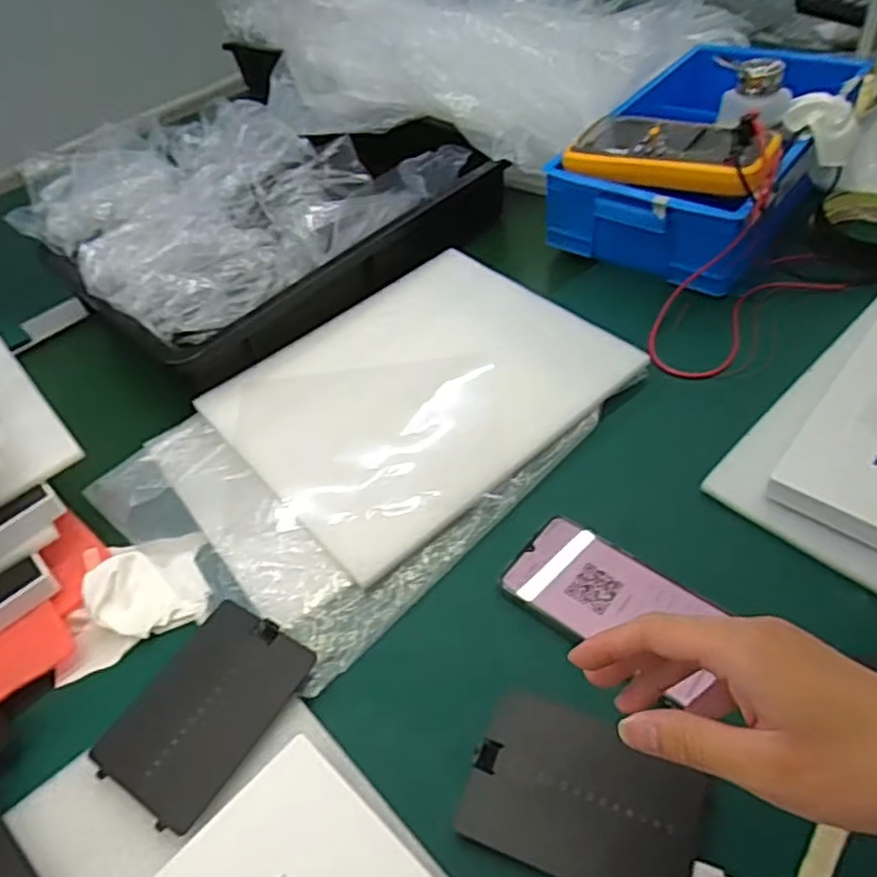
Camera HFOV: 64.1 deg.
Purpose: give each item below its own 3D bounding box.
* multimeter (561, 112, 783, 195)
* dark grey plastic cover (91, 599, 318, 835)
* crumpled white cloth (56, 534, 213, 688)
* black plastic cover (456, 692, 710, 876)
[{"bbox_3d":[0.208,-0.262,0.644,0.192,0.052,0.087,28,59,29],"label":"multimeter"},{"bbox_3d":[-0.142,0.161,0.425,0.087,0.011,0.118,23,57,22],"label":"dark grey plastic cover"},{"bbox_3d":[-0.212,0.107,0.489,0.098,0.030,0.088,-17,52,-9],"label":"crumpled white cloth"},{"bbox_3d":[0.077,0.190,0.372,0.118,0.016,0.080,15,54,17],"label":"black plastic cover"}]

